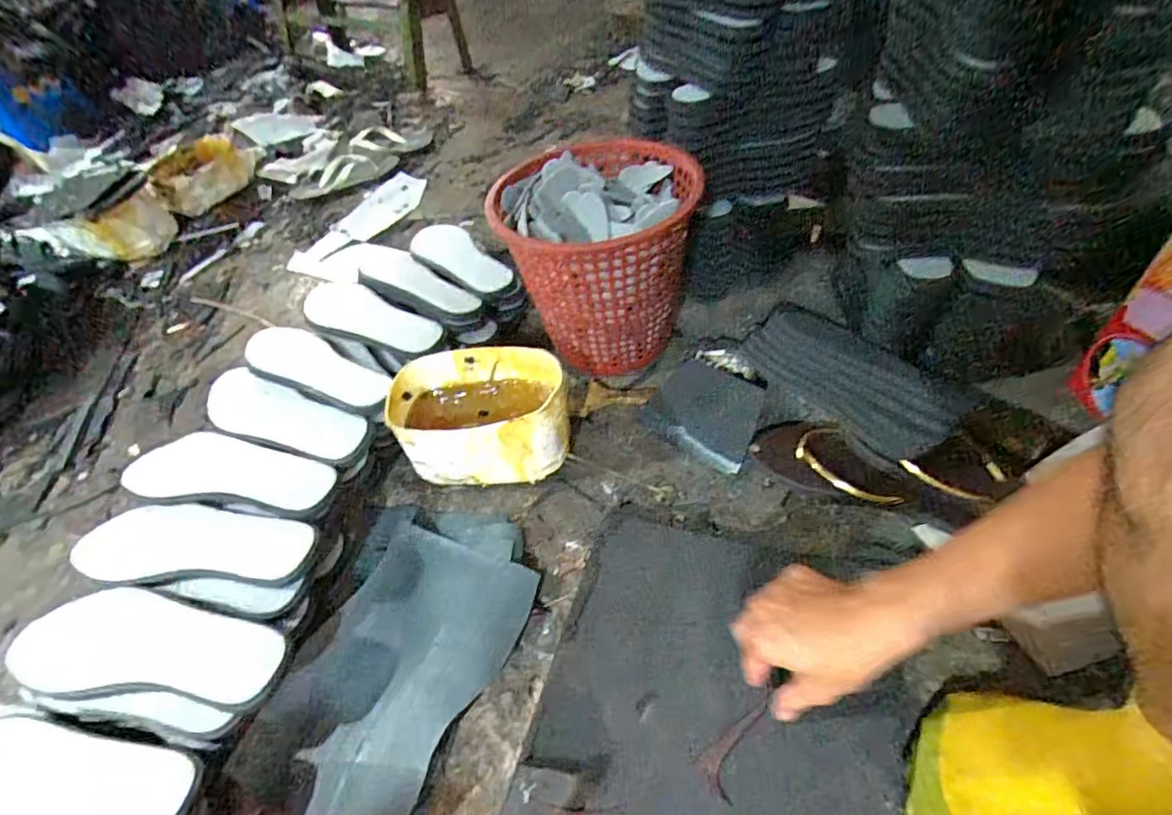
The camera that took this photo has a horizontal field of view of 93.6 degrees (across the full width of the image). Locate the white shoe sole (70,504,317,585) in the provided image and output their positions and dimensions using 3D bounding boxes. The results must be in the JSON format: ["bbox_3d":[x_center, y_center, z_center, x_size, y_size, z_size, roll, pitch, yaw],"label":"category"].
[{"bbox_3d":[-0.411,0.143,0.582,0.236,0.018,0.087,-4,48,5],"label":"white shoe sole"}]

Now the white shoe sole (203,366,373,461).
[{"bbox_3d":[-0.387,0.009,0.686,0.239,0.021,0.076,15,52,21],"label":"white shoe sole"}]

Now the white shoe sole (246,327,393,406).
[{"bbox_3d":[-0.355,-0.057,0.725,0.236,0.014,0.084,18,53,23],"label":"white shoe sole"}]

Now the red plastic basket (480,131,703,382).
[{"bbox_3d":[0.024,-0.202,0.751,0.247,0.255,0.247,-1,50,10],"label":"red plastic basket"}]

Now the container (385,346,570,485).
[{"bbox_3d":[-0.125,0.017,0.683,0.207,0.126,0.124,-4,47,4],"label":"container"}]

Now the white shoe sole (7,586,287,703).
[{"bbox_3d":[-0.399,0.221,0.505,0.228,0.023,0.086,2,49,10],"label":"white shoe sole"}]

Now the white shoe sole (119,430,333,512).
[{"bbox_3d":[-0.400,0.070,0.628,0.227,0.010,0.085,0,48,9],"label":"white shoe sole"}]

